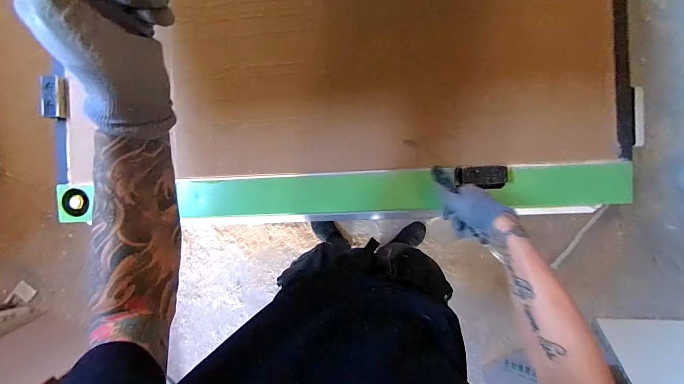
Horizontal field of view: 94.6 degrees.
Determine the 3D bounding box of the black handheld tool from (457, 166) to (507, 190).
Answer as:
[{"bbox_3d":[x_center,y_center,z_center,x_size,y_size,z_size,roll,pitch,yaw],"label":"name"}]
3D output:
[{"bbox_3d":[0.311,-0.032,0.690,0.114,0.035,0.049,0,92,3],"label":"black handheld tool"}]

